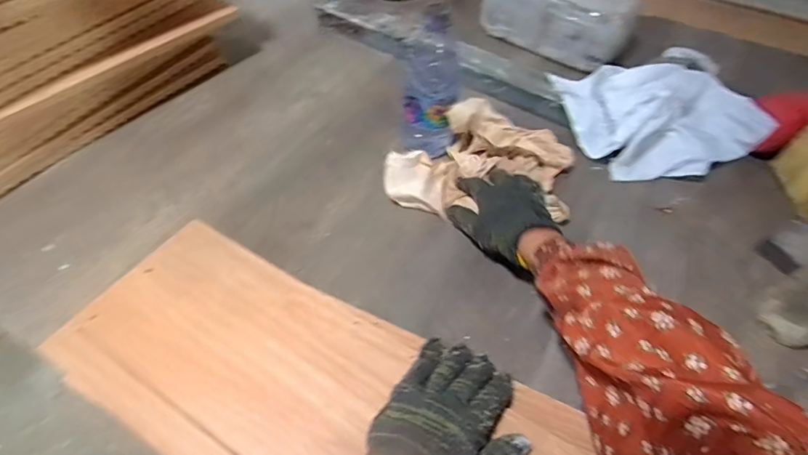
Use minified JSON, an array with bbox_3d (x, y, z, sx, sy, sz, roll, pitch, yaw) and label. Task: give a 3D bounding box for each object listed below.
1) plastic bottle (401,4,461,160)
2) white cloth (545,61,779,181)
[{"bbox_3d":[0.035,-0.178,0.576,0.067,0.181,0.052,0,51,-3],"label":"plastic bottle"},{"bbox_3d":[0.359,-0.159,0.648,0.227,0.085,0.175,-12,52,-13],"label":"white cloth"}]

